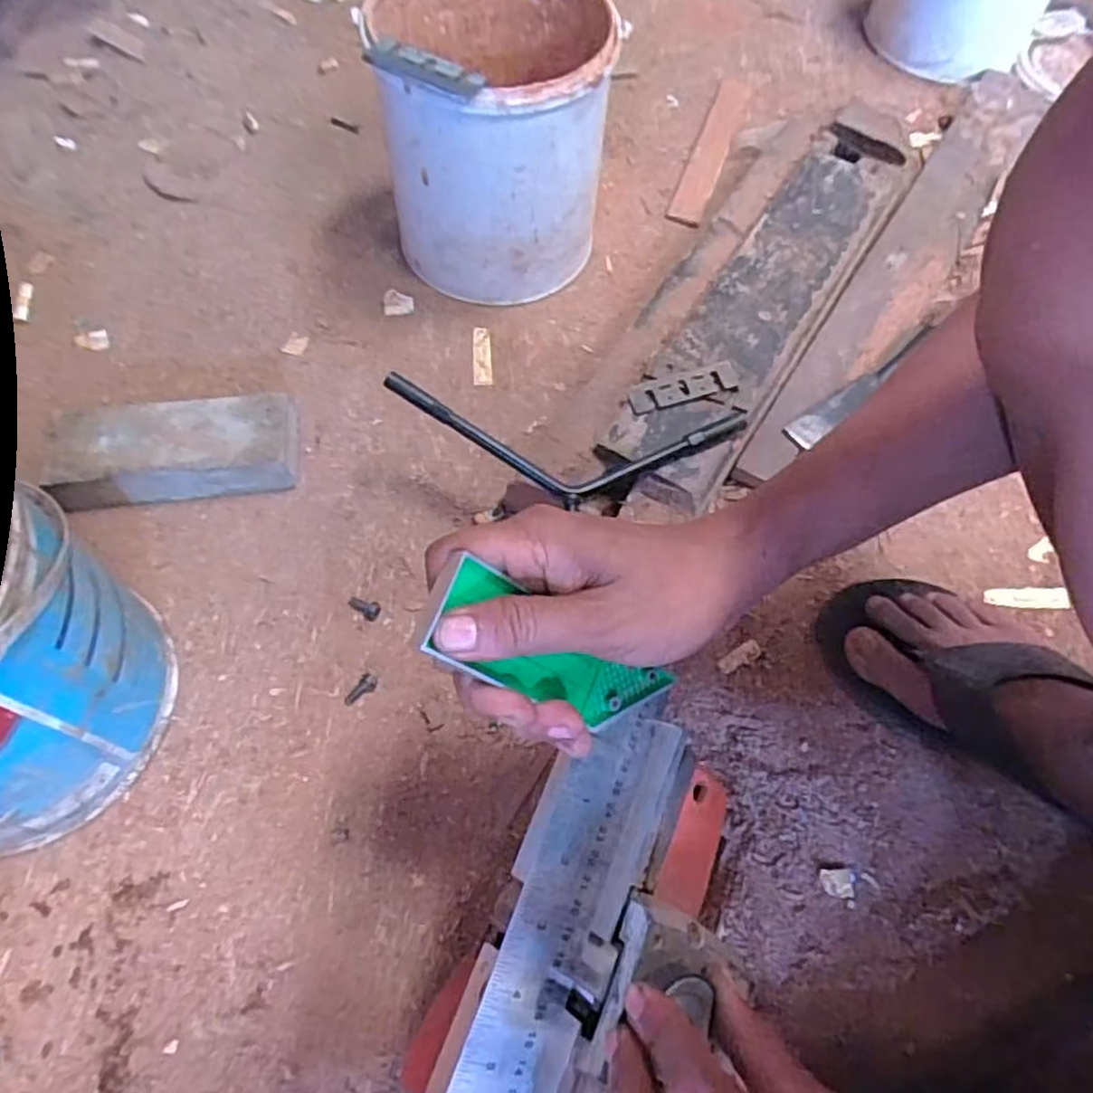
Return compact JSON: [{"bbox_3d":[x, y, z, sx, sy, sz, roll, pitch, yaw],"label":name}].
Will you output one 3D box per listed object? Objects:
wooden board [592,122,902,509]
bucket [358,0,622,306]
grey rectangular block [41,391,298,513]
[{"bbox_3d":[0.178,-0.210,0.594,0.084,0.028,0.480,30,66,12],"label":"wooden board"},{"bbox_3d":[-0.040,-0.322,0.578,0.158,0.193,0.172,1,63,-2],"label":"bucket"},{"bbox_3d":[-0.264,-0.070,0.527,0.166,0.037,0.067,-6,64,-6],"label":"grey rectangular block"}]

